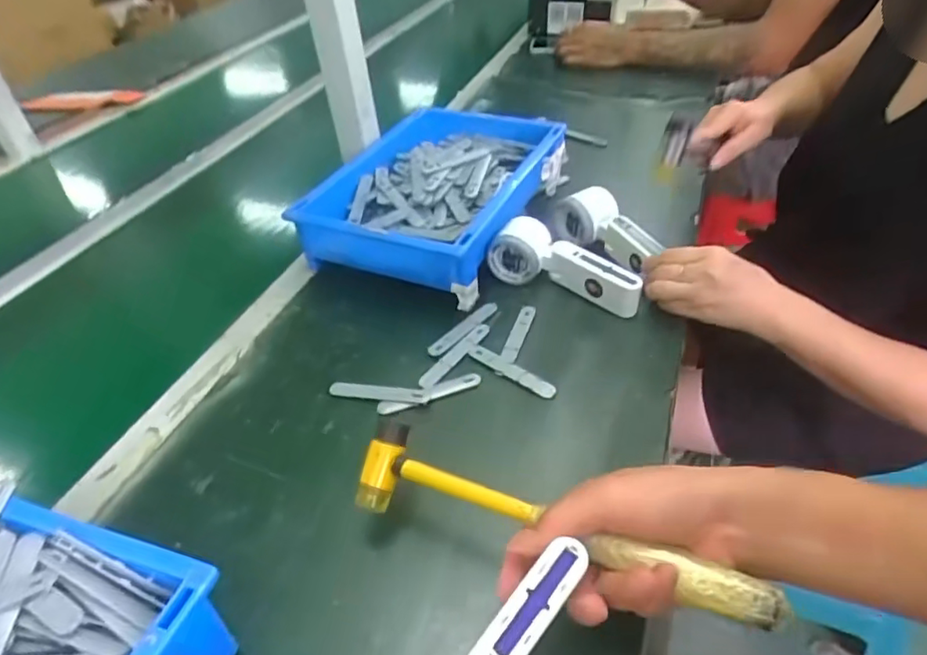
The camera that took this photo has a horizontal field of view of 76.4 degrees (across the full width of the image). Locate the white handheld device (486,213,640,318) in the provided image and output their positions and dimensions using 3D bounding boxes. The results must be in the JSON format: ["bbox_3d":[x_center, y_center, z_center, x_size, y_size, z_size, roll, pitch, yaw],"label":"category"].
[{"bbox_3d":[0.110,-0.065,0.621,0.164,0.061,0.049,18,45,26],"label":"white handheld device"}]

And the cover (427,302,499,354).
[{"bbox_3d":[0.002,-0.002,0.595,0.020,0.007,0.101,26,49,32],"label":"cover"}]

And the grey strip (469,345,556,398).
[{"bbox_3d":[0.043,0.039,0.541,0.094,0.006,0.019,27,50,33],"label":"grey strip"}]

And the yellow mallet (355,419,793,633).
[{"bbox_3d":[0.049,0.123,0.362,0.264,0.040,0.044,13,41,26],"label":"yellow mallet"}]

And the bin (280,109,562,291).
[{"bbox_3d":[-0.031,-0.159,0.723,0.228,0.093,0.326,13,43,21],"label":"bin"}]

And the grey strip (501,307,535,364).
[{"bbox_3d":[0.054,0.004,0.576,0.016,0.004,0.083,10,42,18],"label":"grey strip"}]

